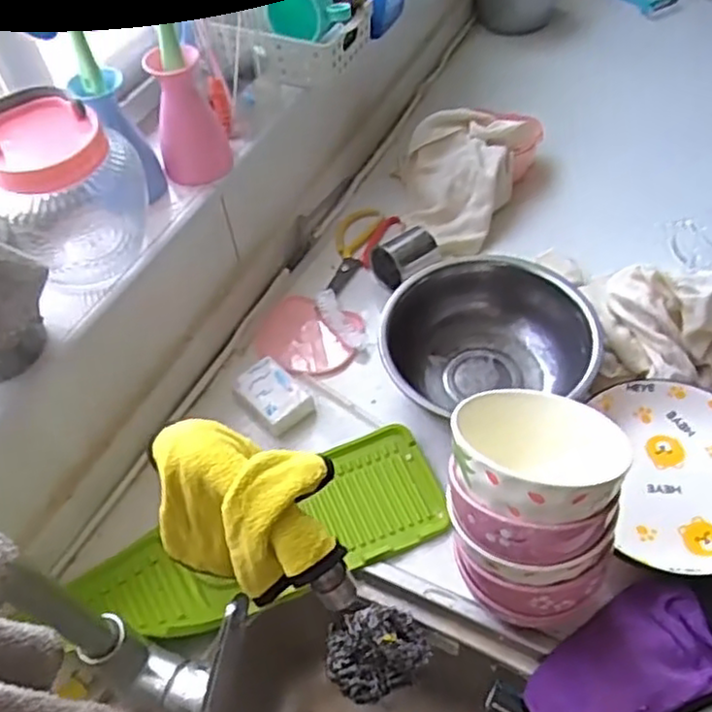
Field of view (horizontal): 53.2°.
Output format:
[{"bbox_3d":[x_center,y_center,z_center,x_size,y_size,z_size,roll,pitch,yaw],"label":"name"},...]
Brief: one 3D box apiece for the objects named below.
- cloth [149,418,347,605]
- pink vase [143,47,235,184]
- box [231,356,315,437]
[{"bbox_3d":[-0.058,0.098,0.430,0.115,0.113,0.075,26,58,23],"label":"cloth"},{"bbox_3d":[-0.163,-0.231,0.685,0.065,0.122,0.065,-15,52,-7],"label":"pink vase"},{"bbox_3d":[-0.082,0.040,0.716,0.056,0.028,0.079,-37,57,-22],"label":"box"}]

